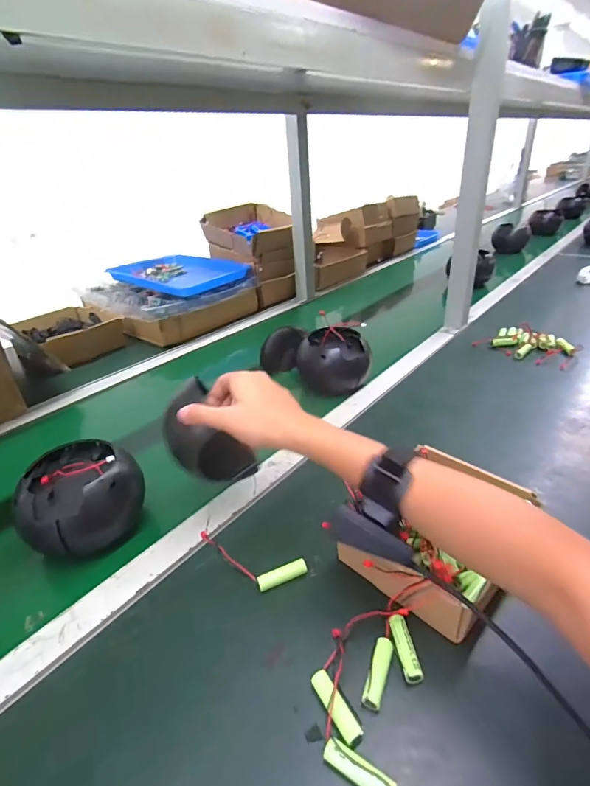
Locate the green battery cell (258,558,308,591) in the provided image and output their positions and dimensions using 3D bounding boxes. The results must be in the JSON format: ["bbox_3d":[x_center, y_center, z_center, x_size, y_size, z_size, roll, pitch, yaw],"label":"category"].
[{"bbox_3d":[-0.012,0.181,0.411,0.050,0.010,0.012,-15,33,-18],"label":"green battery cell"}]

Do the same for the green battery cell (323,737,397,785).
[{"bbox_3d":[0.043,0.259,0.279,0.049,0.017,0.015,17,37,29],"label":"green battery cell"}]

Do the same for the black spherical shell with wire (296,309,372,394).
[{"bbox_3d":[0.068,-0.065,0.741,0.126,0.100,0.102,-2,32,3],"label":"black spherical shell with wire"}]

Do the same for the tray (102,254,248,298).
[{"bbox_3d":[-0.317,-0.321,1.117,0.332,0.043,0.265,24,41,37],"label":"tray"}]

